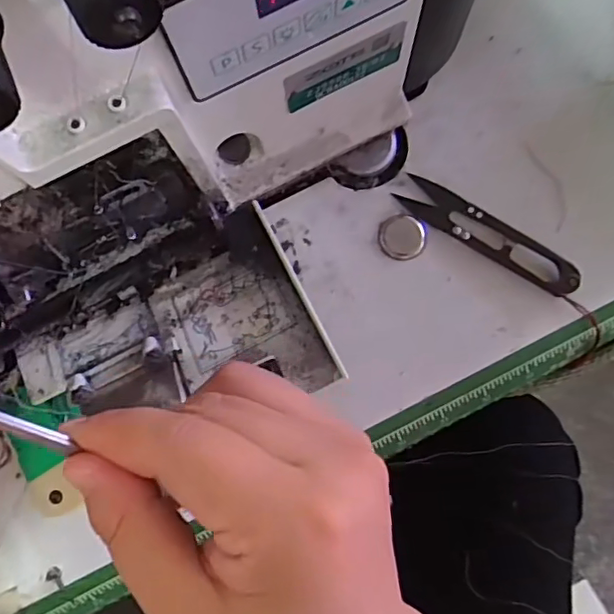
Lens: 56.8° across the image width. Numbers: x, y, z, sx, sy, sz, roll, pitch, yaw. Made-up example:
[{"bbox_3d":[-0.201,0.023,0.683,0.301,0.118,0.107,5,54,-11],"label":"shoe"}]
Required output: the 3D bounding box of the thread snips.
[{"bbox_3d":[0.093,-0.037,0.291,0.099,0.010,0.019,32,84,6],"label":"thread snips"}]

